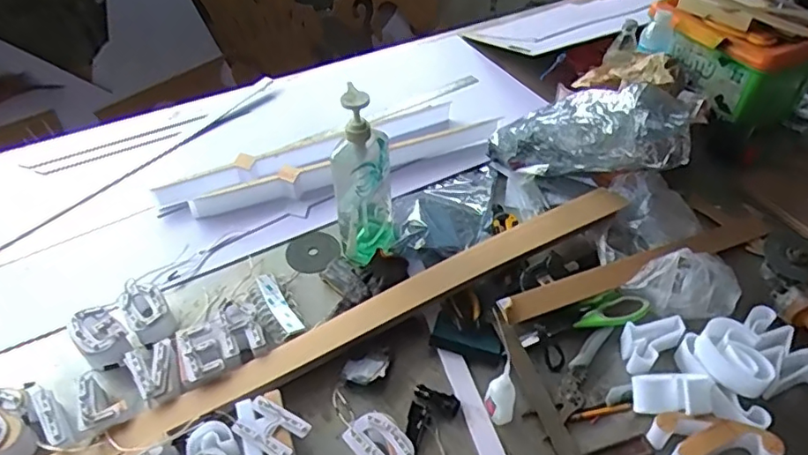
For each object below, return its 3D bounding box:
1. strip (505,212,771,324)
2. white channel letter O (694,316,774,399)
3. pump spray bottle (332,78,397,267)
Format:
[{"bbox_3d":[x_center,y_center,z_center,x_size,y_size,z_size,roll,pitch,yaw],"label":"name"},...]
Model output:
[{"bbox_3d":[0.368,0.056,0.862,0.498,0.017,0.046,-16,67,-19],"label":"strip"},{"bbox_3d":[0.415,0.161,0.710,0.064,0.041,0.091,-35,55,-28],"label":"white channel letter O"},{"bbox_3d":[-0.060,-0.059,0.834,0.088,0.281,0.079,-9,47,-8],"label":"pump spray bottle"}]

